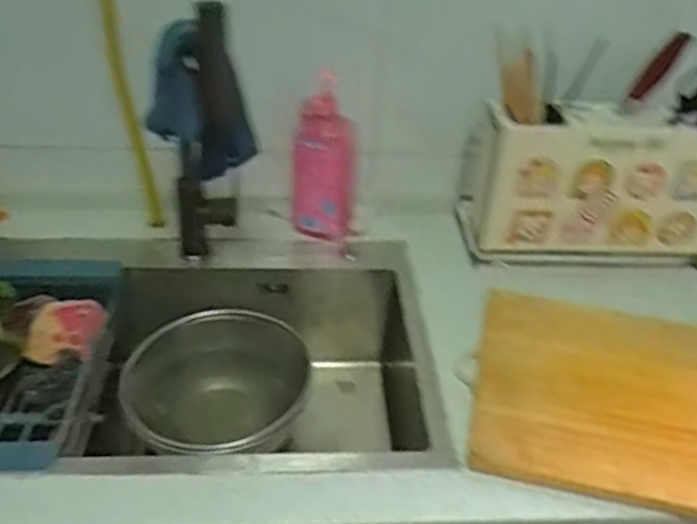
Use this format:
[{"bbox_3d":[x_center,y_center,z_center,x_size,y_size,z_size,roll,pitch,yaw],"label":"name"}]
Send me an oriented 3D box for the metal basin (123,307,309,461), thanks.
[{"bbox_3d":[-0.171,0.175,1.051,0.250,0.104,0.254,2,35,-2],"label":"metal basin"}]

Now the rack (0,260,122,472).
[{"bbox_3d":[-0.425,0.140,0.917,0.216,0.097,0.383,-1,36,-6],"label":"rack"}]

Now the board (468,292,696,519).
[{"bbox_3d":[0.383,0.167,0.858,0.450,0.032,0.305,9,36,8],"label":"board"}]

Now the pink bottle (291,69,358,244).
[{"bbox_3d":[-0.036,-0.156,1.094,0.100,0.240,0.093,3,35,-1],"label":"pink bottle"}]

